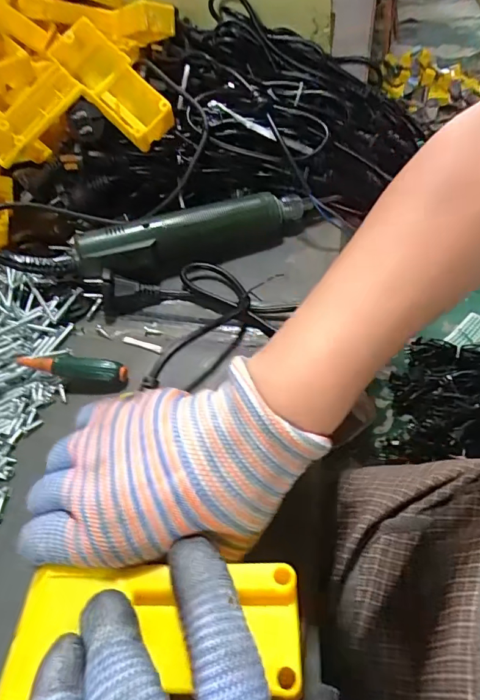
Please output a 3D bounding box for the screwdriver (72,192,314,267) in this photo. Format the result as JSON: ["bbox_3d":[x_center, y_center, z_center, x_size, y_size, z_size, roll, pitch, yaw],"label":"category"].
[{"bbox_3d":[-0.034,-0.102,0.404,0.211,0.040,0.034,-19,47,-13],"label":"screwdriver"}]

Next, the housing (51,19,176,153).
[{"bbox_3d":[-0.114,-0.233,0.401,0.121,0.042,0.035,45,58,2],"label":"housing"}]

